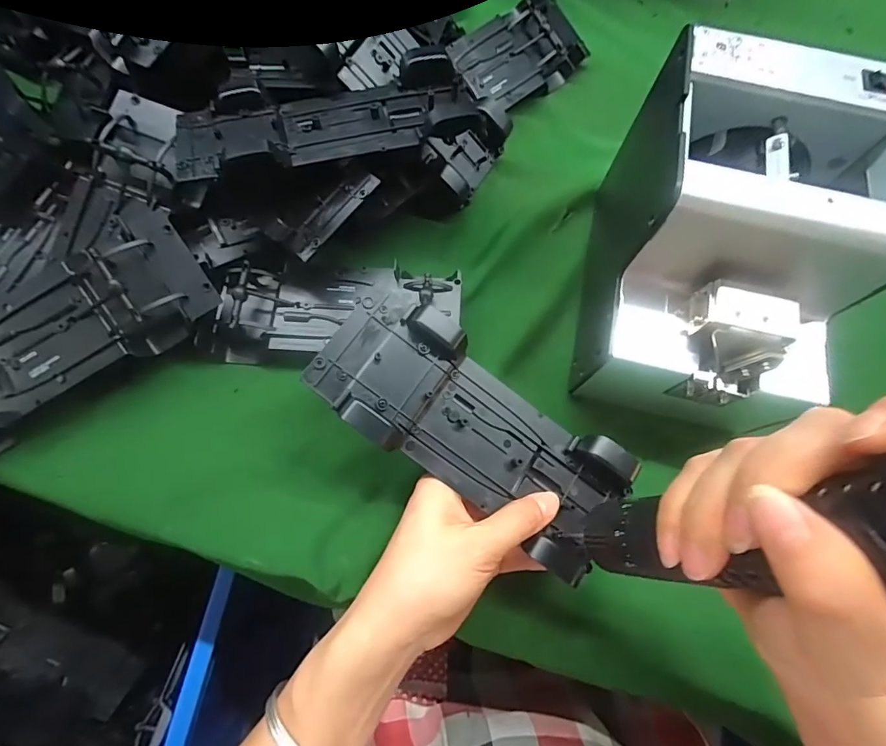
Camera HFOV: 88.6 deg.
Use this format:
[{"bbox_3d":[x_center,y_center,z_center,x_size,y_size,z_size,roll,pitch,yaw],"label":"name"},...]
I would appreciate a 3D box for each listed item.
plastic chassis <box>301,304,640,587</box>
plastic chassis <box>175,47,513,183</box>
[{"bbox_3d":[0.018,0.030,0.255,0.182,0.023,0.080,34,73,-5],"label":"plastic chassis"},{"bbox_3d":[-0.068,-0.171,0.298,0.202,0.026,0.093,-9,72,-5],"label":"plastic chassis"}]

